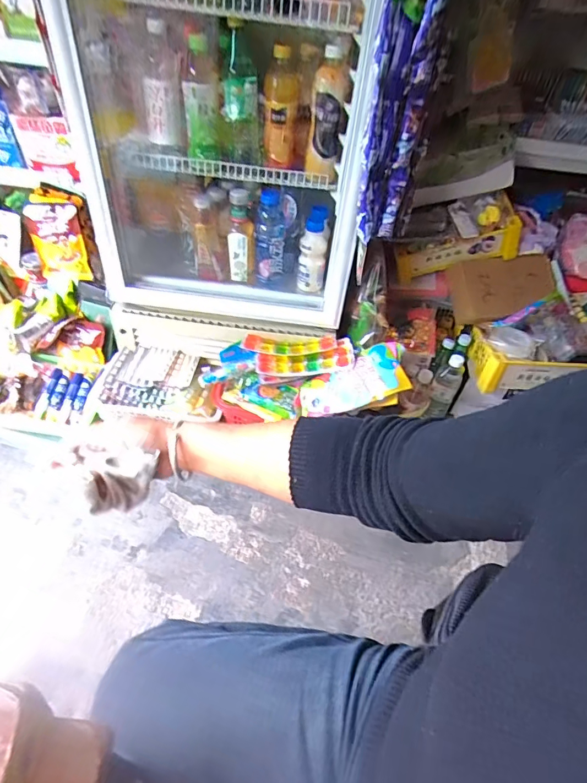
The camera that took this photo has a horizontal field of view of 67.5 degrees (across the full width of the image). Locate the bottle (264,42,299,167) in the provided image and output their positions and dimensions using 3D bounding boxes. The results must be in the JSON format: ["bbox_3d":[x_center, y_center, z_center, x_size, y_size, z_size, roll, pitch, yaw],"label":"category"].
[{"bbox_3d":[-0.024,-0.543,0.840,0.059,0.180,0.062,5,47,-2],"label":"bottle"}]

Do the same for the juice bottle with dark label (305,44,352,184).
[{"bbox_3d":[0.065,-0.508,0.817,0.065,0.203,0.058,5,47,-2],"label":"juice bottle with dark label"}]

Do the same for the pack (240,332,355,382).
[{"bbox_3d":[0.011,-0.078,0.967,0.233,0.030,0.091,1,72,4],"label":"pack"}]

